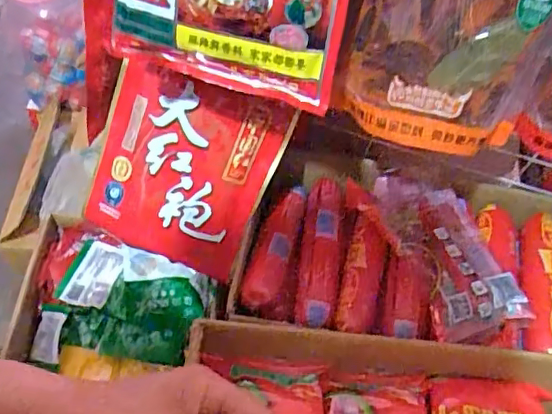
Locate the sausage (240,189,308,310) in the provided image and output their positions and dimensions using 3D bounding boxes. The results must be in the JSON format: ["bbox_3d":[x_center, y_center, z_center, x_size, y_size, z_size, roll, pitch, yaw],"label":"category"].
[{"bbox_3d":[0.000,0.037,0.618,0.038,0.032,0.164,16,56,6],"label":"sausage"}]

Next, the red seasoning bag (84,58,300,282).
[{"bbox_3d":[-0.097,-0.035,0.585,0.170,0.199,0.023,22,20,0],"label":"red seasoning bag"}]

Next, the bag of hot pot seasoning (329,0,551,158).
[{"bbox_3d":[0.131,-0.121,0.427,0.159,0.157,0.048,14,39,2],"label":"bag of hot pot seasoning"}]

